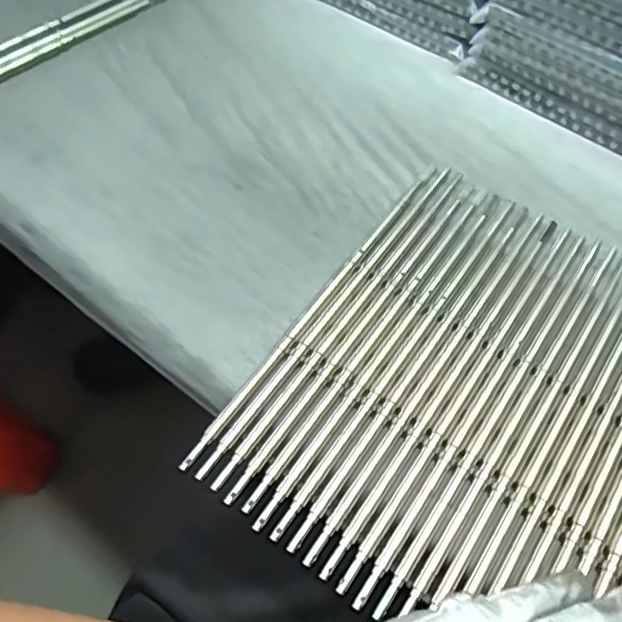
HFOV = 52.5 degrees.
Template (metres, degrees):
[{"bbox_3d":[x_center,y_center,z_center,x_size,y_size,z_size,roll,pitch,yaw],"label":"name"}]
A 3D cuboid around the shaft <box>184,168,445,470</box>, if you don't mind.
[{"bbox_3d":[0.009,-0.009,0.381,0.007,0.006,0.257,31,64,17],"label":"shaft"}]

